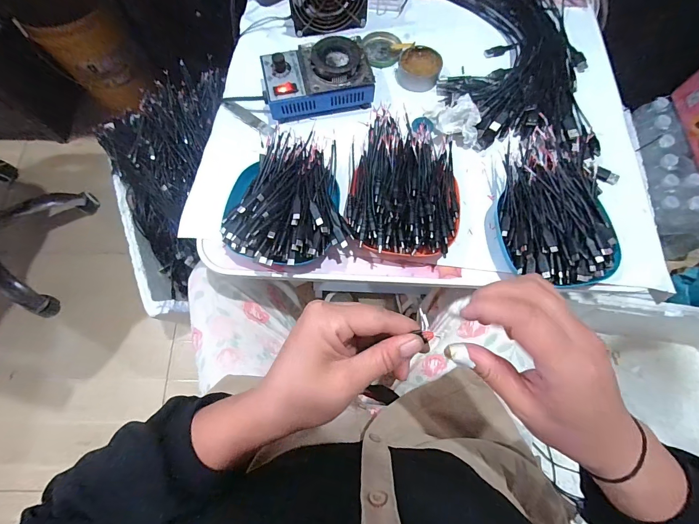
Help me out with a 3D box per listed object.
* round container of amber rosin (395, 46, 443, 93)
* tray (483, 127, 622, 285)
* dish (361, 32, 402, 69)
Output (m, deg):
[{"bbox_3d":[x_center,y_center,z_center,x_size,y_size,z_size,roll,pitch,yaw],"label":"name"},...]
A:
[{"bbox_3d":[0.106,-0.294,0.514,0.064,0.022,0.065,0,72,0],"label":"round container of amber rosin"},{"bbox_3d":[0.252,-0.069,0.410,0.135,0.053,0.189,8,72,3],"label":"tray"},{"bbox_3d":[0.051,-0.339,0.541,0.060,0.019,0.058,0,72,0],"label":"dish"}]

